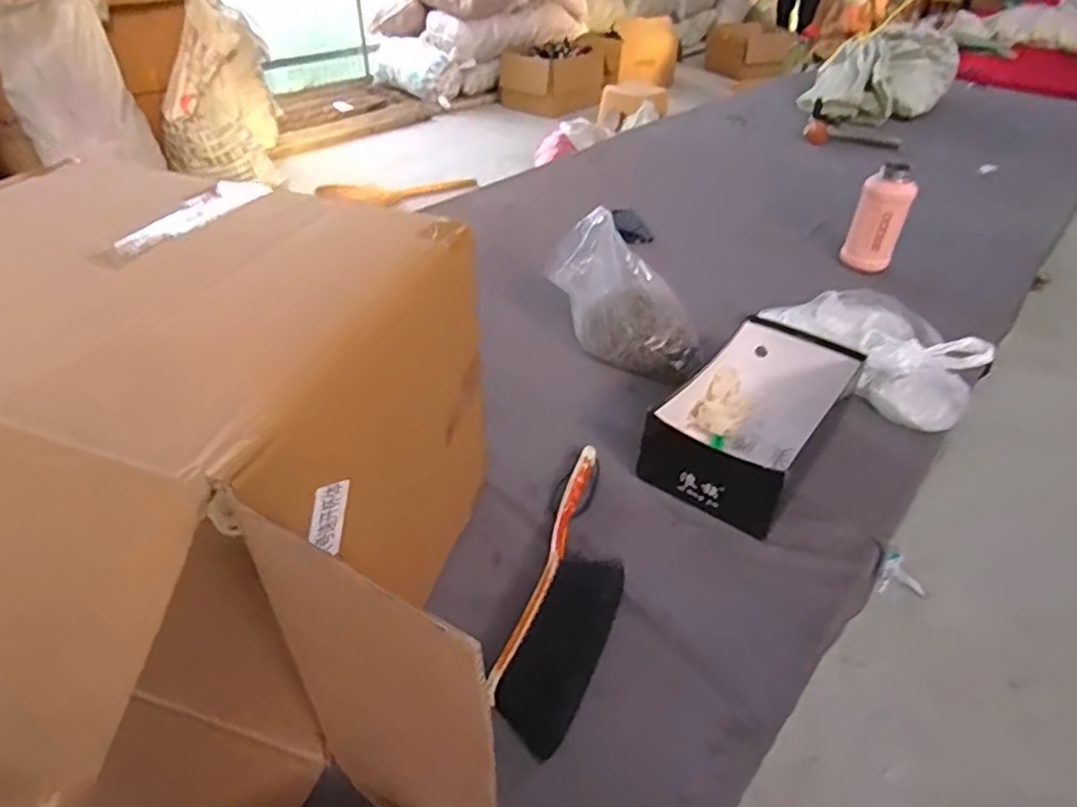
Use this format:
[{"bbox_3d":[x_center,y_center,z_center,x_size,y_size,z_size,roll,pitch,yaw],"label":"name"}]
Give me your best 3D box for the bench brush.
[{"bbox_3d":[0.043,0.174,0.693,0.090,0.044,0.360,13,41,12],"label":"bench brush"}]

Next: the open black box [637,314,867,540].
[{"bbox_3d":[0.290,0.006,0.884,0.180,0.109,0.283,27,45,26],"label":"open black box"}]

